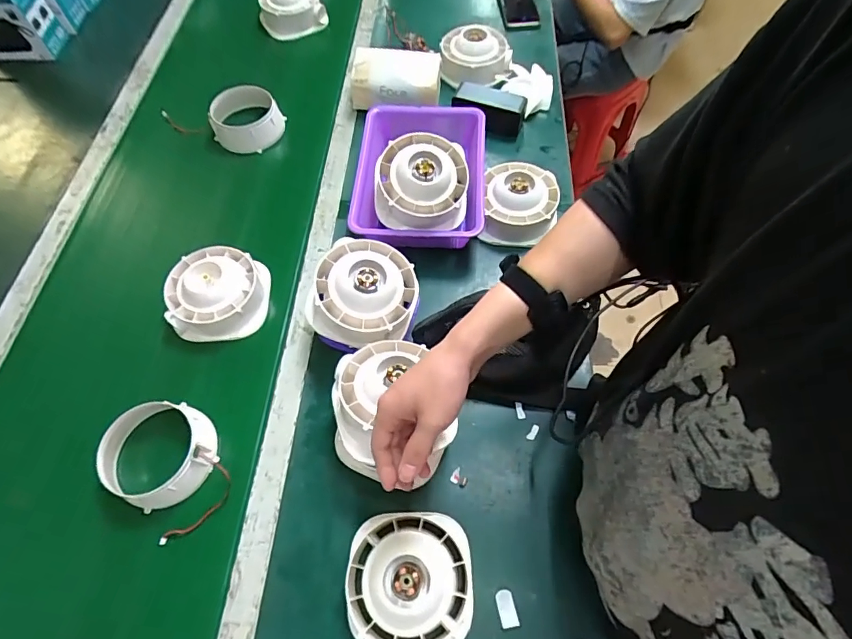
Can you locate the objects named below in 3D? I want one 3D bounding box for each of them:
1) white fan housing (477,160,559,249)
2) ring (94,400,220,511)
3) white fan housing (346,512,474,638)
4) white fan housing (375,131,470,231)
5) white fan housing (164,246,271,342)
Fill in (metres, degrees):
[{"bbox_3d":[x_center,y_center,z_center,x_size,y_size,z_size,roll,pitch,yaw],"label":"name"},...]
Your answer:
[{"bbox_3d":[0.151,-0.192,0.738,0.115,0.067,0.133,7,63,3],"label":"white fan housing"},{"bbox_3d":[-0.329,0.166,0.572,0.113,0.063,0.123,0,63,0],"label":"ring"},{"bbox_3d":[-0.017,0.284,0.505,0.132,0.074,0.131,0,63,0],"label":"white fan housing"},{"bbox_3d":[-0.007,-0.200,0.674,0.136,0.070,0.138,3,82,1],"label":"white fan housing"},{"bbox_3d":[-0.311,-0.046,0.676,0.134,0.064,0.128,-4,63,-2],"label":"white fan housing"}]

